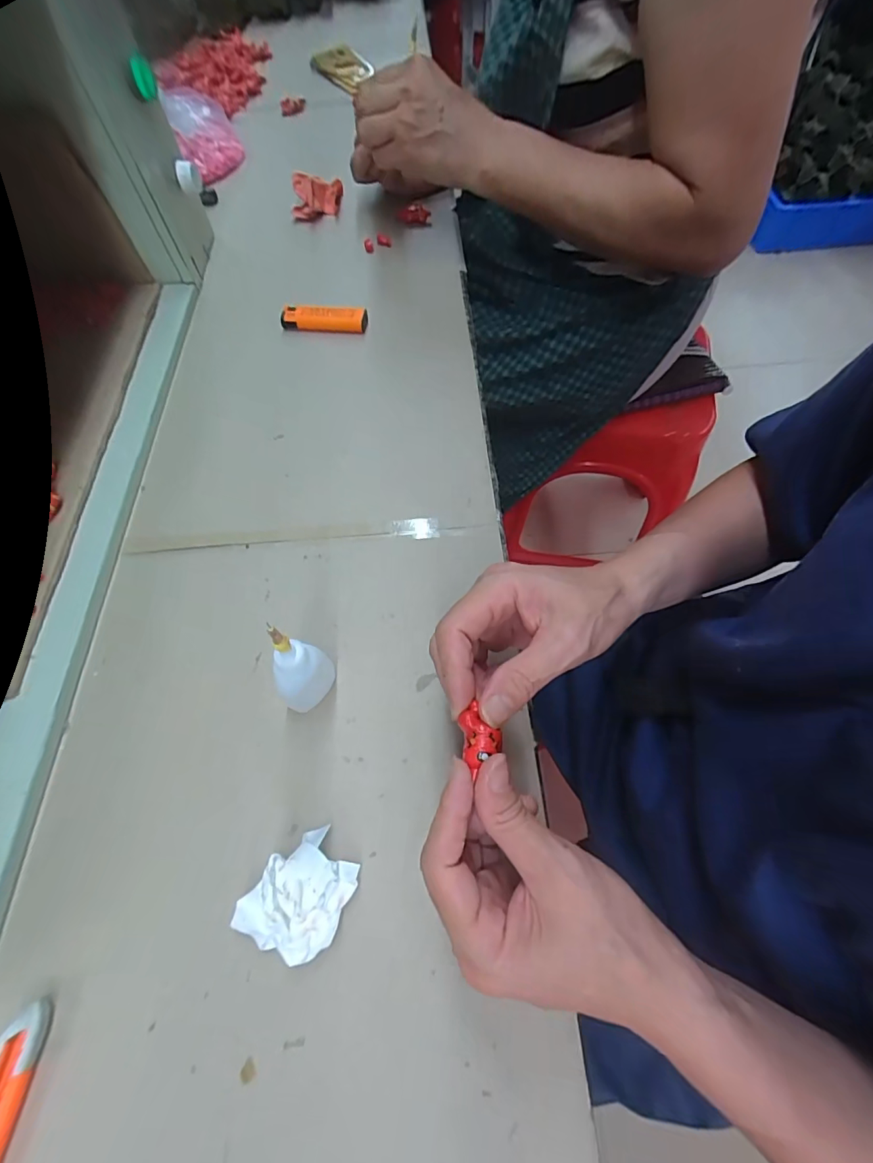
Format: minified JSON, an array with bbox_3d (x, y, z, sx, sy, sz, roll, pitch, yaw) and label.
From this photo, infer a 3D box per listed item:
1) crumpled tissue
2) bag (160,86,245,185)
[{"bbox_3d":[-0.069,0.161,0.243,0.045,0.027,0.056,36,69,18],"label":"crumpled tissue"},{"bbox_3d":[-0.286,-0.556,0.592,0.071,0.056,0.105,-22,64,-10],"label":"bag"}]

